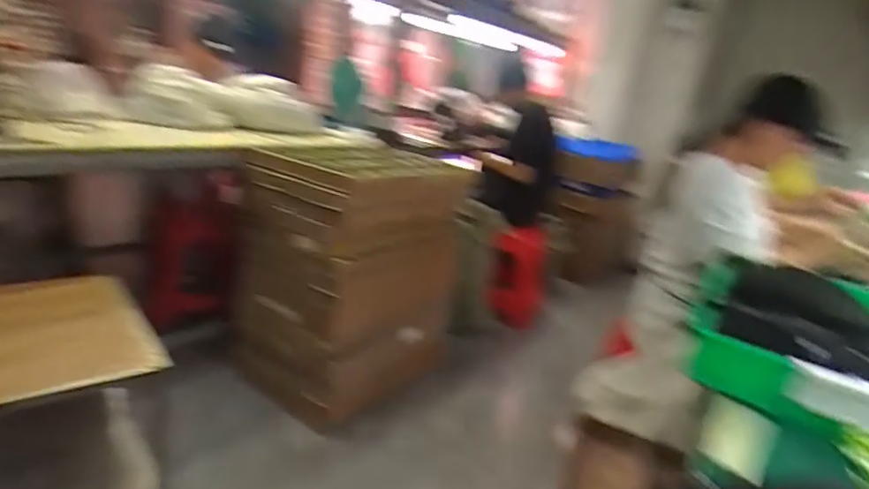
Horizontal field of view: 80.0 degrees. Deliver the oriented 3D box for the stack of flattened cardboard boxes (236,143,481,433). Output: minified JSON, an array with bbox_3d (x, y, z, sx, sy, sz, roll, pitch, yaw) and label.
[{"bbox_3d":[-0.320,0.090,1.869,0.588,0.808,0.670,18,22,26],"label":"stack of flattened cardboard boxes"}]

